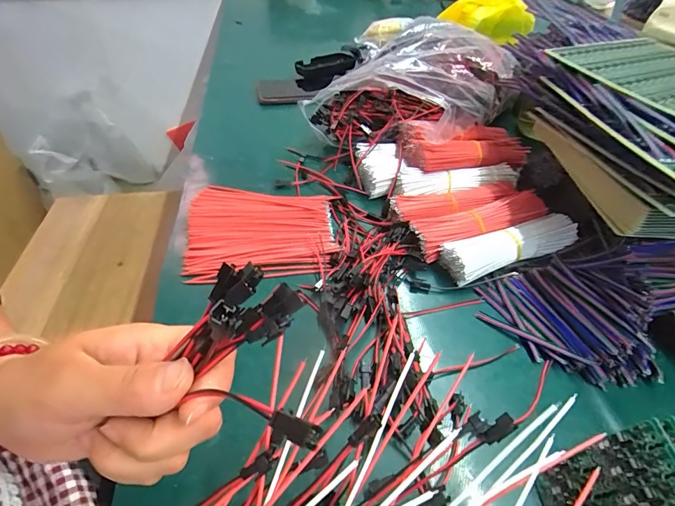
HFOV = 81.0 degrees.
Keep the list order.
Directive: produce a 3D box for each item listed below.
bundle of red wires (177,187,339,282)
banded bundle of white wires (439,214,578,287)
[{"bbox_3d":[-0.080,-0.029,0.414,0.146,0.019,0.127,-6,46,-5],"label":"bundle of red wires"},{"bbox_3d":[0.174,-0.006,0.395,0.143,0.026,0.036,-14,48,-13],"label":"banded bundle of white wires"}]

